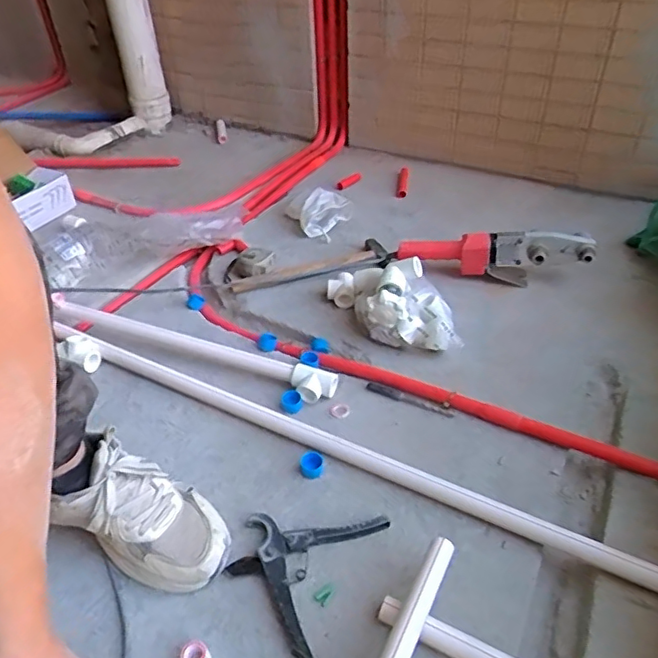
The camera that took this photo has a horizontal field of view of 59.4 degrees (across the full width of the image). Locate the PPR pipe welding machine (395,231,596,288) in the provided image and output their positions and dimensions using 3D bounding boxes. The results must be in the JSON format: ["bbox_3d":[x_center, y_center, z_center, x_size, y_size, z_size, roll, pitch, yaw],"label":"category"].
[{"bbox_3d":[0.292,-0.128,1.047,0.335,0.103,0.058,5,38,6],"label":"PPR pipe welding machine"}]

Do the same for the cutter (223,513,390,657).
[{"bbox_3d":[-0.037,0.260,0.642,0.148,0.018,0.181,17,41,22],"label":"cutter"}]

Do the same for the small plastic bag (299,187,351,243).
[{"bbox_3d":[-0.007,-0.245,1.236,0.089,0.067,0.110,20,42,24],"label":"small plastic bag"}]

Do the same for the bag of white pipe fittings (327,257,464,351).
[{"bbox_3d":[0.106,-0.051,0.955,0.141,0.099,0.251,-15,40,-19],"label":"bag of white pipe fittings"}]

